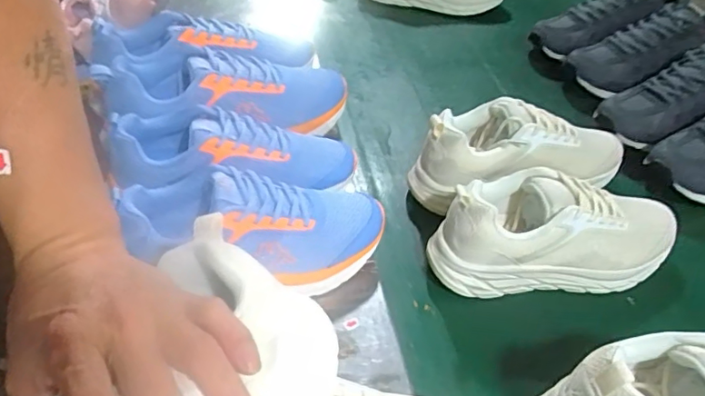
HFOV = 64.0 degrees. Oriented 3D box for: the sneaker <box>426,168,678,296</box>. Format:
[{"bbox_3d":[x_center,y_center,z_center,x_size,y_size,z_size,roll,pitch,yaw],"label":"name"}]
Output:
[{"bbox_3d":[0.208,0.030,0.571,0.256,0.104,0.094,-2,44,-7],"label":"sneaker"}]

